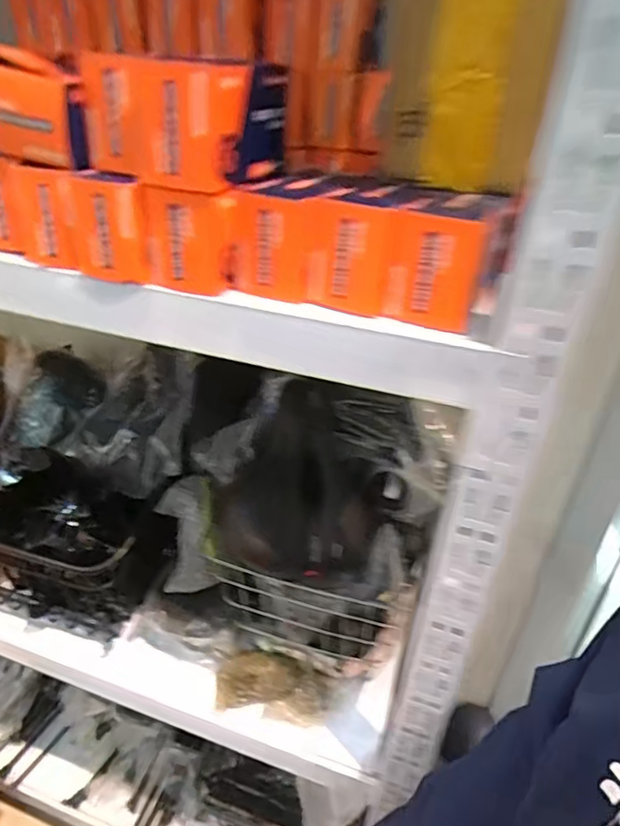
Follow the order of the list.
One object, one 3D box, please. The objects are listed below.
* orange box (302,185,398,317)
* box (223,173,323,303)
[{"bbox_3d":[0.029,-0.123,0.418,0.062,0.076,0.054,9,33,8],"label":"orange box"},{"bbox_3d":[-0.027,-0.135,0.433,0.067,0.078,0.057,7,33,6],"label":"box"}]

